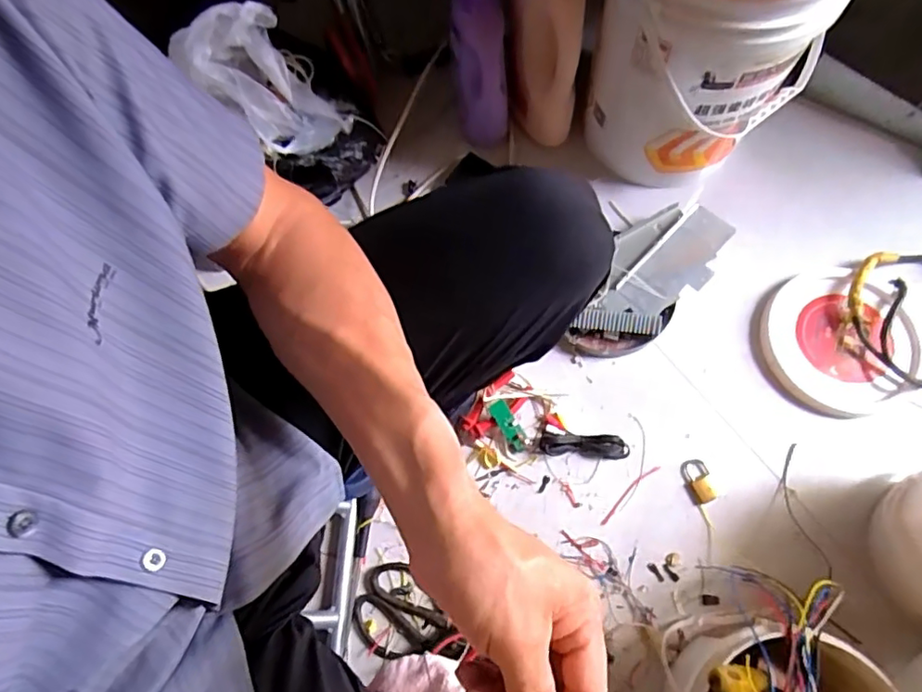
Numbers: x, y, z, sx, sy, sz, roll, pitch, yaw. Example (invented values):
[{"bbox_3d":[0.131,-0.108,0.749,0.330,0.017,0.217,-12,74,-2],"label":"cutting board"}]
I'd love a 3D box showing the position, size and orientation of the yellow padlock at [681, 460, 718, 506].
[{"bbox_3d":[0.336,0.190,0.810,0.035,0.021,0.061,-12,71,-1],"label":"yellow padlock"}]

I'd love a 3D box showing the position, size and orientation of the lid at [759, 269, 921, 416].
[{"bbox_3d":[0.563,-0.011,0.857,0.218,0.028,0.208,-1,71,2],"label":"lid"}]

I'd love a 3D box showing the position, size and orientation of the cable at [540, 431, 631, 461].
[{"bbox_3d":[0.177,0.142,0.820,0.123,0.025,0.034,3,71,4],"label":"cable"}]

